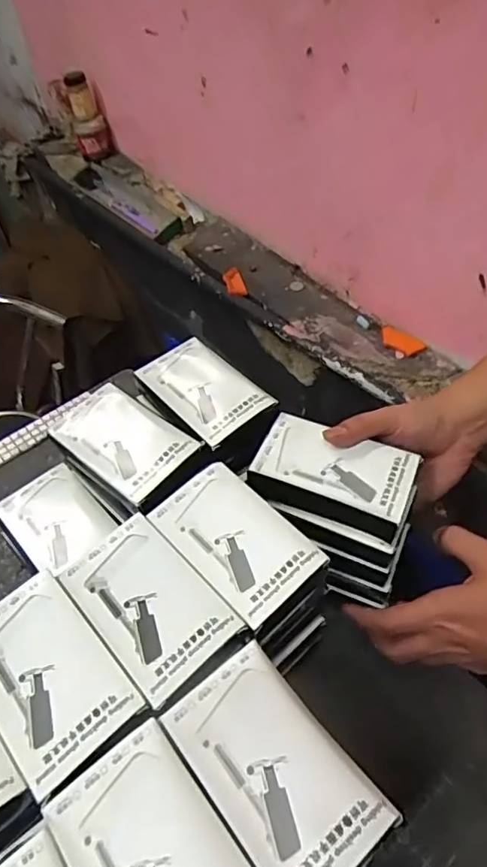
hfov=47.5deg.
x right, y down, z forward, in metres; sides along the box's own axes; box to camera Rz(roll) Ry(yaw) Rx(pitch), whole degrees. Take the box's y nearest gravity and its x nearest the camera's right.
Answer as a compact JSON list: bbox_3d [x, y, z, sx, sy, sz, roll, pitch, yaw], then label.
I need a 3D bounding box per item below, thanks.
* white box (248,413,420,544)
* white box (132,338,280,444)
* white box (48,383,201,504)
[{"bbox_3d":[0.067,0.032,0.414,0.111,0.026,0.071,18,52,17],"label":"white box"},{"bbox_3d":[-0.034,-0.039,0.459,0.063,0.012,0.112,-33,56,-22],"label":"white box"},{"bbox_3d":[-0.096,0.004,0.434,0.110,0.017,0.065,33,59,26],"label":"white box"}]

